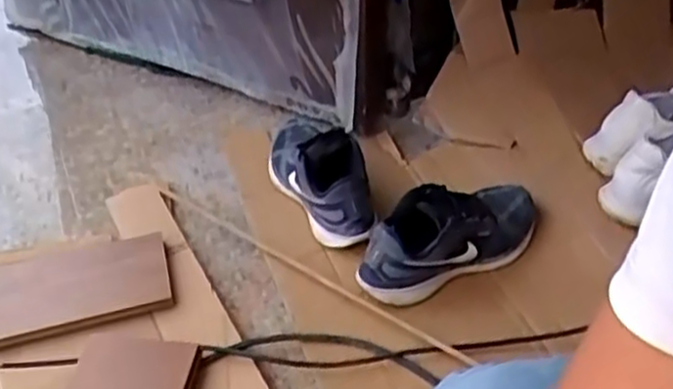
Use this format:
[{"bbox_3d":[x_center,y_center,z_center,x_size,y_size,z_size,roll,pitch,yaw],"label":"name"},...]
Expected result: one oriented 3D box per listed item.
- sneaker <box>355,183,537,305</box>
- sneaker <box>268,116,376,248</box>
[{"bbox_3d":[0.150,0.054,0.964,0.257,0.100,0.090,-14,41,-17],"label":"sneaker"},{"bbox_3d":[-0.033,-0.043,1.081,0.118,0.108,0.275,-9,40,-11],"label":"sneaker"}]

